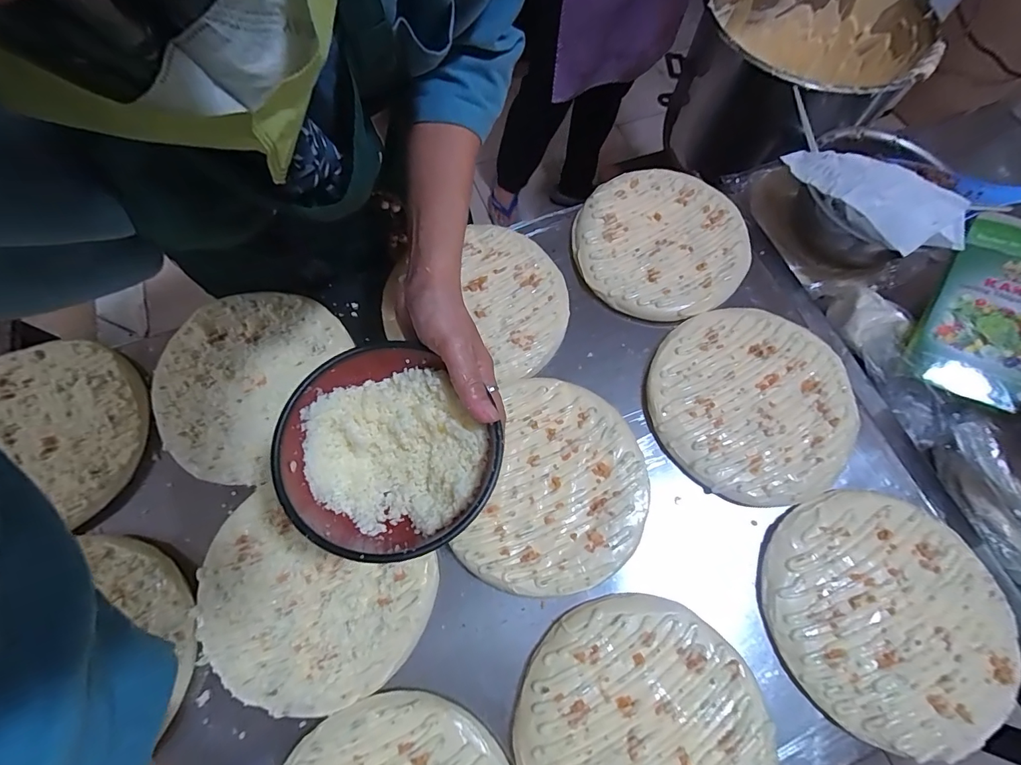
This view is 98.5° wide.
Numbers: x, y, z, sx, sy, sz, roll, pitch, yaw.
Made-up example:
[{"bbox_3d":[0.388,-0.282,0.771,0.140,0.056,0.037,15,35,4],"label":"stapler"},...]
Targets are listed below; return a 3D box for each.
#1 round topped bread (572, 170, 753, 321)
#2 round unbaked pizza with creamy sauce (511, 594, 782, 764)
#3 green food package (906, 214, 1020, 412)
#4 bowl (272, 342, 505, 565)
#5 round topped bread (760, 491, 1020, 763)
[{"bbox_3d":[0.176,-0.164,0.525,0.195,0.032,0.192,-8,69,-2],"label":"round topped bread"},{"bbox_3d":[0.105,0.278,0.347,0.194,0.020,0.187,0,69,-1],"label":"round unbaked pizza with creamy sauce"},{"bbox_3d":[0.541,-0.083,0.481,0.115,0.032,0.217,26,90,28],"label":"green food package"},{"bbox_3d":[-0.083,0.052,0.307,0.126,0.064,0.140,-41,74,-14],"label":"bowl"},{"bbox_3d":[0.324,0.199,0.378,0.191,0.014,0.191,-2,69,5],"label":"round topped bread"}]

